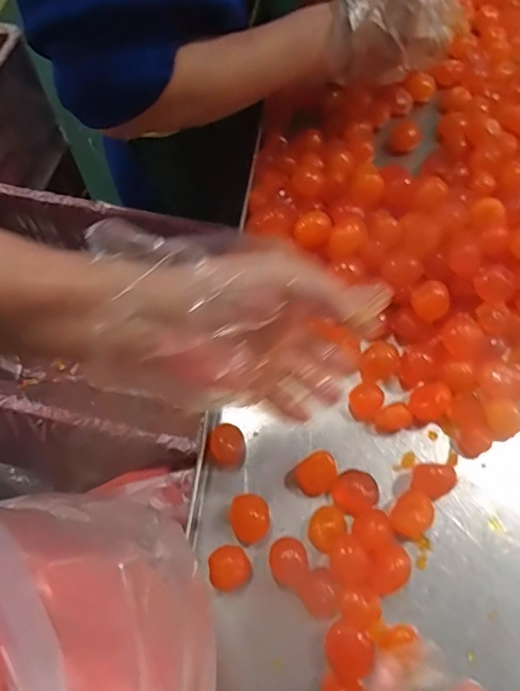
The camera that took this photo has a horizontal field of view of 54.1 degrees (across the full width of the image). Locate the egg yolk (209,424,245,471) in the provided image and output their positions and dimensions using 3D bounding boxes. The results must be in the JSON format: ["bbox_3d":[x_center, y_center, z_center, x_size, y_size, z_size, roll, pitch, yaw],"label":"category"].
[{"bbox_3d":[-0.026,0.081,0.409,0.027,0.019,0.032,10,66,7],"label":"egg yolk"}]

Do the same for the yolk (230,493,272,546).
[{"bbox_3d":[-0.007,0.130,0.381,0.028,0.016,0.033,3,65,4],"label":"yolk"}]

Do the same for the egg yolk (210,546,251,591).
[{"bbox_3d":[-0.021,0.159,0.364,0.028,0.016,0.028,-13,65,-3],"label":"egg yolk"}]

